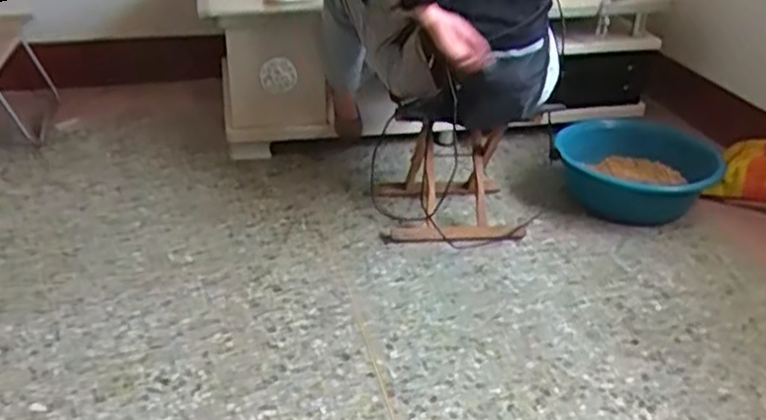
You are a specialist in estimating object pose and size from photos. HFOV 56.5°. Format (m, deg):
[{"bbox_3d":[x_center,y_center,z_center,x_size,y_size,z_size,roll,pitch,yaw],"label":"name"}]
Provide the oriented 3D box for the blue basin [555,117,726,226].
[{"bbox_3d":[0.656,-0.118,1.840,0.417,0.140,0.394,5,30,8],"label":"blue basin"}]

